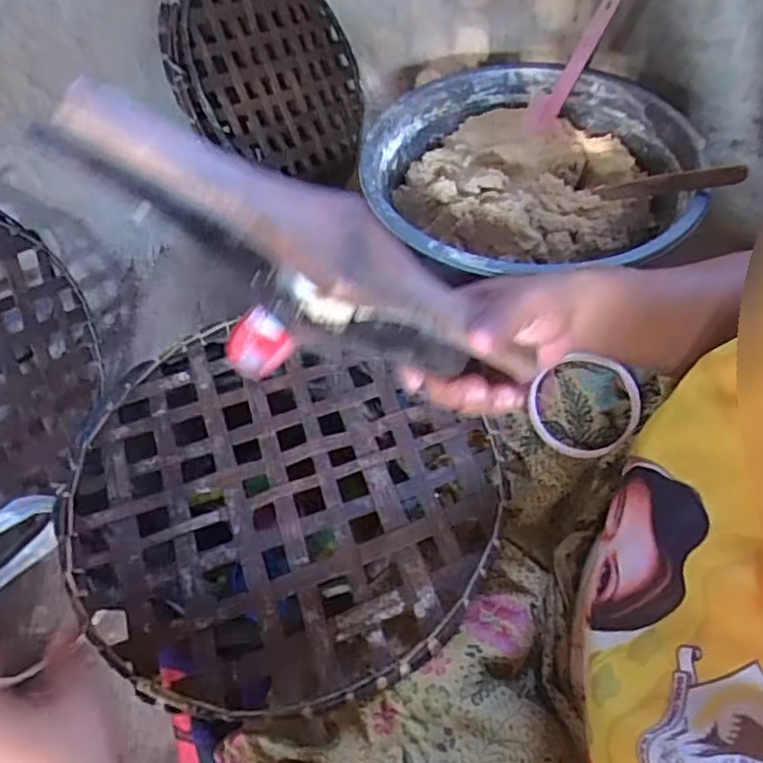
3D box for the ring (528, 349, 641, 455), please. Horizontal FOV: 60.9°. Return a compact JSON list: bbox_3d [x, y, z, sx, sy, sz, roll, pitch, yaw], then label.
[{"bbox_3d":[0.165,0.019,0.528,0.092,0.009,0.082,-26,77,-7],"label":"ring"}]

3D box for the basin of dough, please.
[{"bbox_3d":[0.185,-0.255,0.825,0.396,0.105,0.377,-2,53,3],"label":"basin of dough"}]

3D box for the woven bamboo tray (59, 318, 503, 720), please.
[{"bbox_3d":[-0.083,0.096,0.502,0.322,0.028,0.285,10,55,12],"label":"woven bamboo tray"}]

